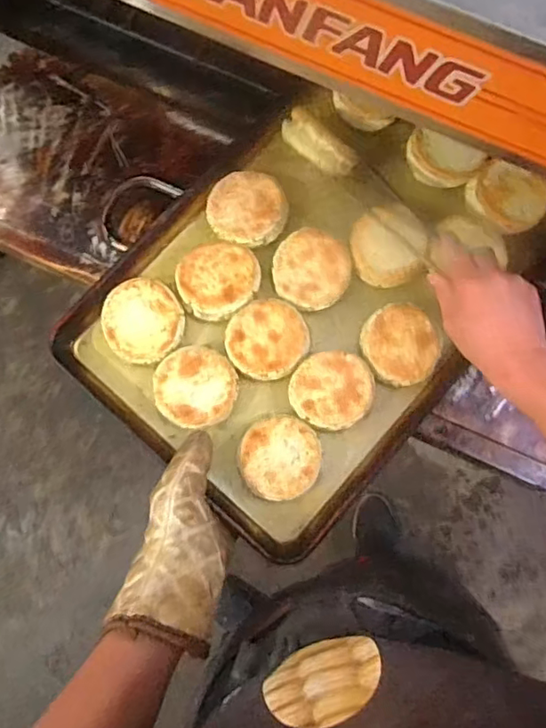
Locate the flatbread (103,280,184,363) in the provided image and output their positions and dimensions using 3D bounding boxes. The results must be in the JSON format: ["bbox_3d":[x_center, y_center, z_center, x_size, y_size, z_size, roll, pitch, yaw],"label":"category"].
[{"bbox_3d":[-0.161,-0.053,0.717,0.100,0.025,0.095,33,80,8],"label":"flatbread"}]

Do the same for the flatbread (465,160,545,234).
[{"bbox_3d":[0.295,-0.206,0.730,0.100,0.036,0.077,17,78,5],"label":"flatbread"}]

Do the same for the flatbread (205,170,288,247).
[{"bbox_3d":[-0.033,-0.197,0.741,0.099,0.026,0.089,43,81,10],"label":"flatbread"}]

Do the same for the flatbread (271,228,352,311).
[{"bbox_3d":[0.048,-0.118,0.730,0.096,0.021,0.095,0,77,1],"label":"flatbread"}]

